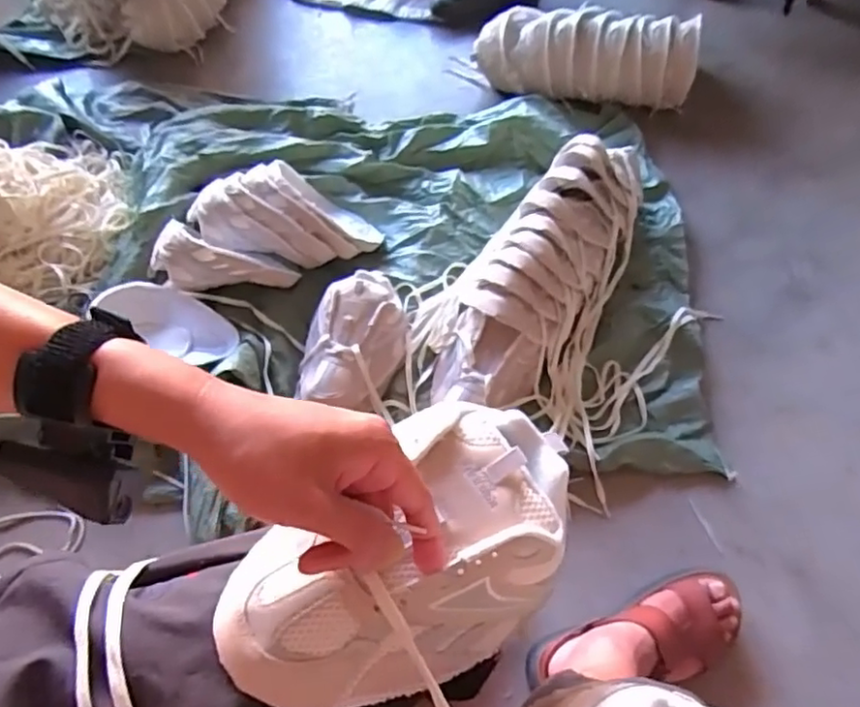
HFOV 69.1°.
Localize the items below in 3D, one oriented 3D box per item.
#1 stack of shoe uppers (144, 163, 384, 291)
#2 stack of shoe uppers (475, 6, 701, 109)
[{"bbox_3d":[-0.275,-0.215,1.024,0.351,0.120,0.183,-21,62,-9],"label":"stack of shoe uppers"},{"bbox_3d":[0.306,-0.587,1.224,0.419,0.127,0.119,12,62,9],"label":"stack of shoe uppers"}]

